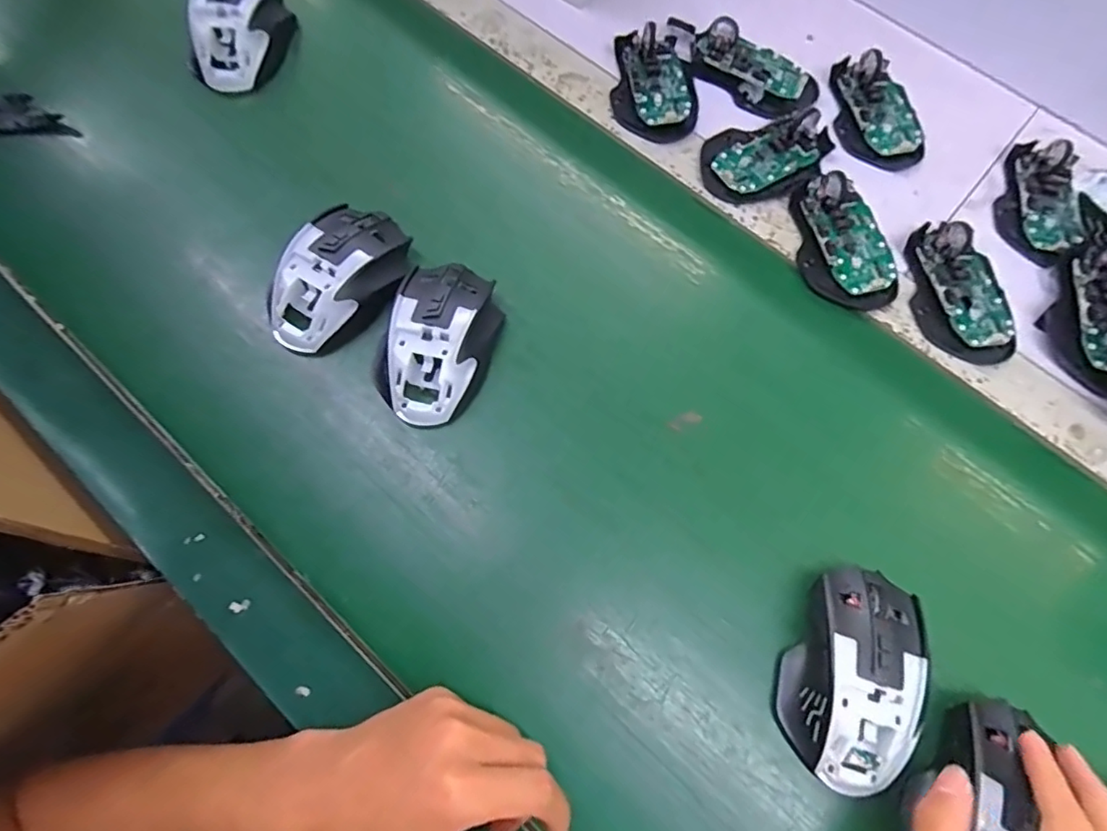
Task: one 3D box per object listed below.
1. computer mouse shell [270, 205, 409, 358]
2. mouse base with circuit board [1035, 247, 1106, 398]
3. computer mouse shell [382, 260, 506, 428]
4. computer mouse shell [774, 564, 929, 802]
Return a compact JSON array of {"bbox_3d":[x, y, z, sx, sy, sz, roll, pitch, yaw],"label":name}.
[{"bbox_3d":[-0.145,-0.095,0.394,0.077,0.038,0.114,24,71,6],"label":"computer mouse shell"},{"bbox_3d":[0.396,-0.071,0.416,0.050,0.026,0.107,11,83,2],"label":"mouse base with circuit board"},{"bbox_3d":[-0.077,-0.052,0.381,0.072,0.037,0.115,12,70,2],"label":"computer mouse shell"},{"bbox_3d":[0.169,0.145,0.318,0.068,0.040,0.114,15,70,3],"label":"computer mouse shell"}]

